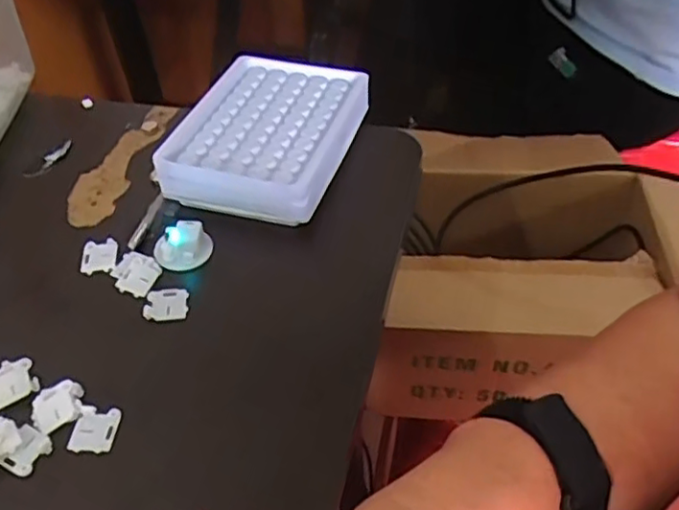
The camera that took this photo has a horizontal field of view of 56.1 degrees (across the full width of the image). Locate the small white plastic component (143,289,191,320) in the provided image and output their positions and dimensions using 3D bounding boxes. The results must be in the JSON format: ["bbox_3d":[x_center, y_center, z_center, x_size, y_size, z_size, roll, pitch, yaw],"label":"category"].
[{"bbox_3d":[-0.094,0.026,0.346,0.022,0.007,0.020,-3,47,1],"label":"small white plastic component"}]

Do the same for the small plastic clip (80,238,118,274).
[{"bbox_3d":[-0.141,0.001,0.373,0.020,0.004,0.022,-6,57,1],"label":"small plastic clip"}]

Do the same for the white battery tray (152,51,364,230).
[{"bbox_3d":[-0.044,-0.077,0.415,0.108,0.037,0.130,8,48,11],"label":"white battery tray"}]

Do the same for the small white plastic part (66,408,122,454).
[{"bbox_3d":[-0.115,0.082,0.298,0.020,0.005,0.020,1,47,5],"label":"small white plastic part"}]

